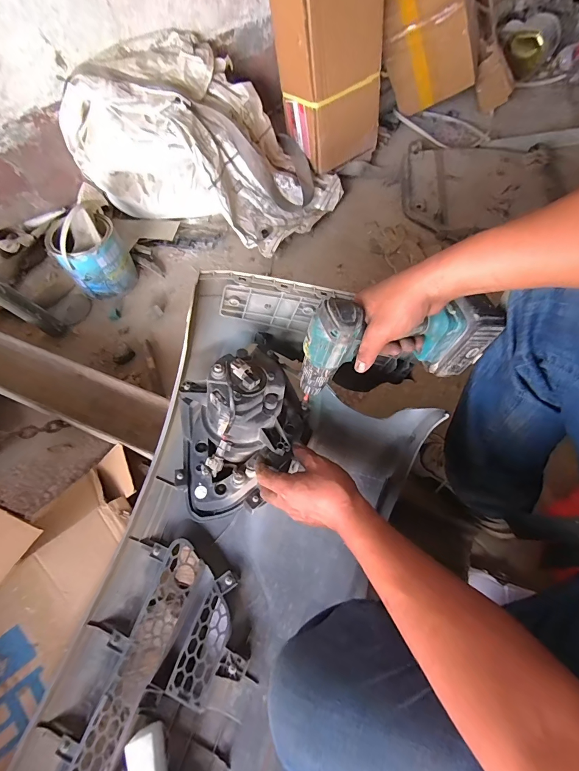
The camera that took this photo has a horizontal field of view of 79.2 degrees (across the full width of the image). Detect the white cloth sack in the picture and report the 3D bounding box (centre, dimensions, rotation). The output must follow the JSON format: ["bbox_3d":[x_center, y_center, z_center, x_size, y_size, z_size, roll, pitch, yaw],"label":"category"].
[{"bbox_3d":[-0.210,-0.663,0.973,0.614,0.307,0.488,28,68,14],"label":"white cloth sack"}]

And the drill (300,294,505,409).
[{"bbox_3d":[0.139,-0.048,0.467,0.240,0.149,0.067,0,64,-5],"label":"drill"}]

